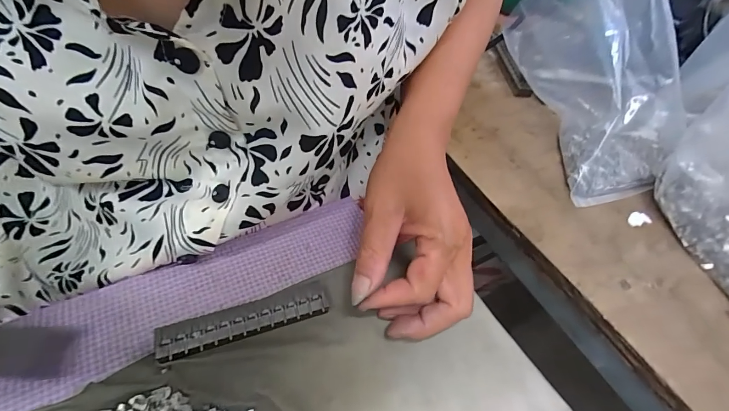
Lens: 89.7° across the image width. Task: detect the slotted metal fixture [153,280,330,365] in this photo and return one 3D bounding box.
[{"bbox_3d":[-0.071,0.068,0.220,0.098,0.004,0.023,-13,55,-20],"label":"slotted metal fixture"}]

